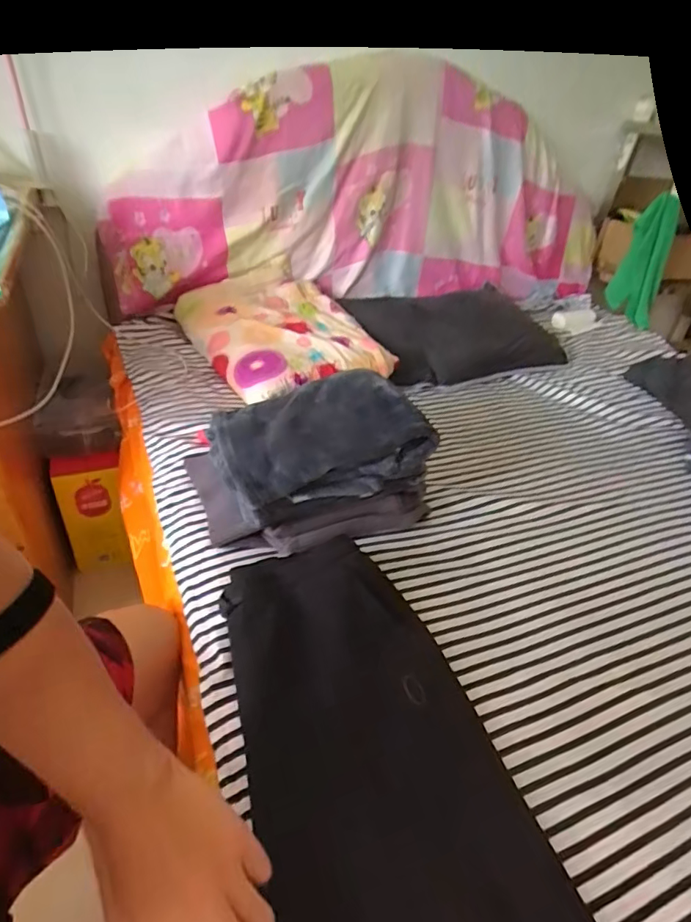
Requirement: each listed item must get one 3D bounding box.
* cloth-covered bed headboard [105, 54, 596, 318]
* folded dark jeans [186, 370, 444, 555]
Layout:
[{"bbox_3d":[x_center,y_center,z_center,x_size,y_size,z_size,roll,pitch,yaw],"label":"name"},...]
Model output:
[{"bbox_3d":[0.151,-0.714,1.380,1.501,0.524,0.230,-8,39,-19],"label":"cloth-covered bed headboard"},{"bbox_3d":[-0.058,-0.010,0.798,0.336,0.184,0.233,-11,38,-24],"label":"folded dark jeans"}]

